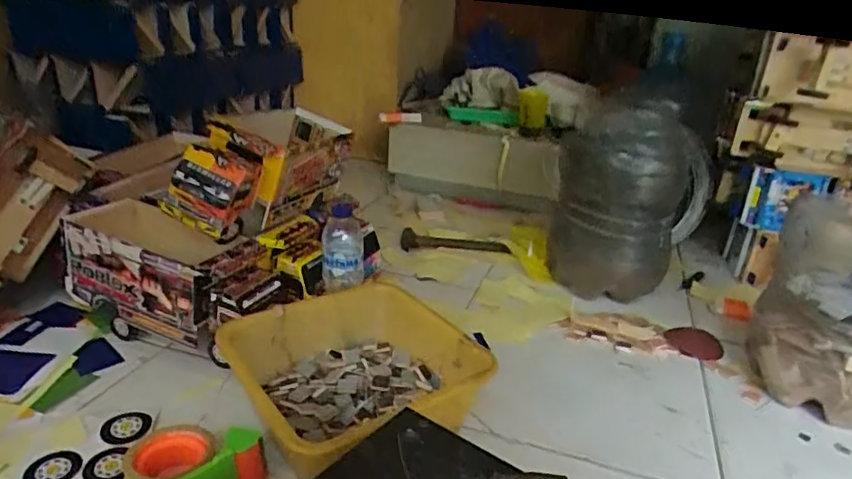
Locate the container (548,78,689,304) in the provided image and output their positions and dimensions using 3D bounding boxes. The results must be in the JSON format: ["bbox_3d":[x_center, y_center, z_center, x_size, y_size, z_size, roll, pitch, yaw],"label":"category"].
[{"bbox_3d":[0.382,-0.098,1.135,0.217,0.381,0.261,10,23,17],"label":"container"}]

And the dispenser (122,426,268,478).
[{"bbox_3d":[-0.263,0.250,0.641,0.143,0.064,0.104,-11,26,-30],"label":"dispenser"}]

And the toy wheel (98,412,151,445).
[{"bbox_3d":[-0.375,0.237,0.720,0.057,0.018,0.057,-8,25,-24],"label":"toy wheel"}]

